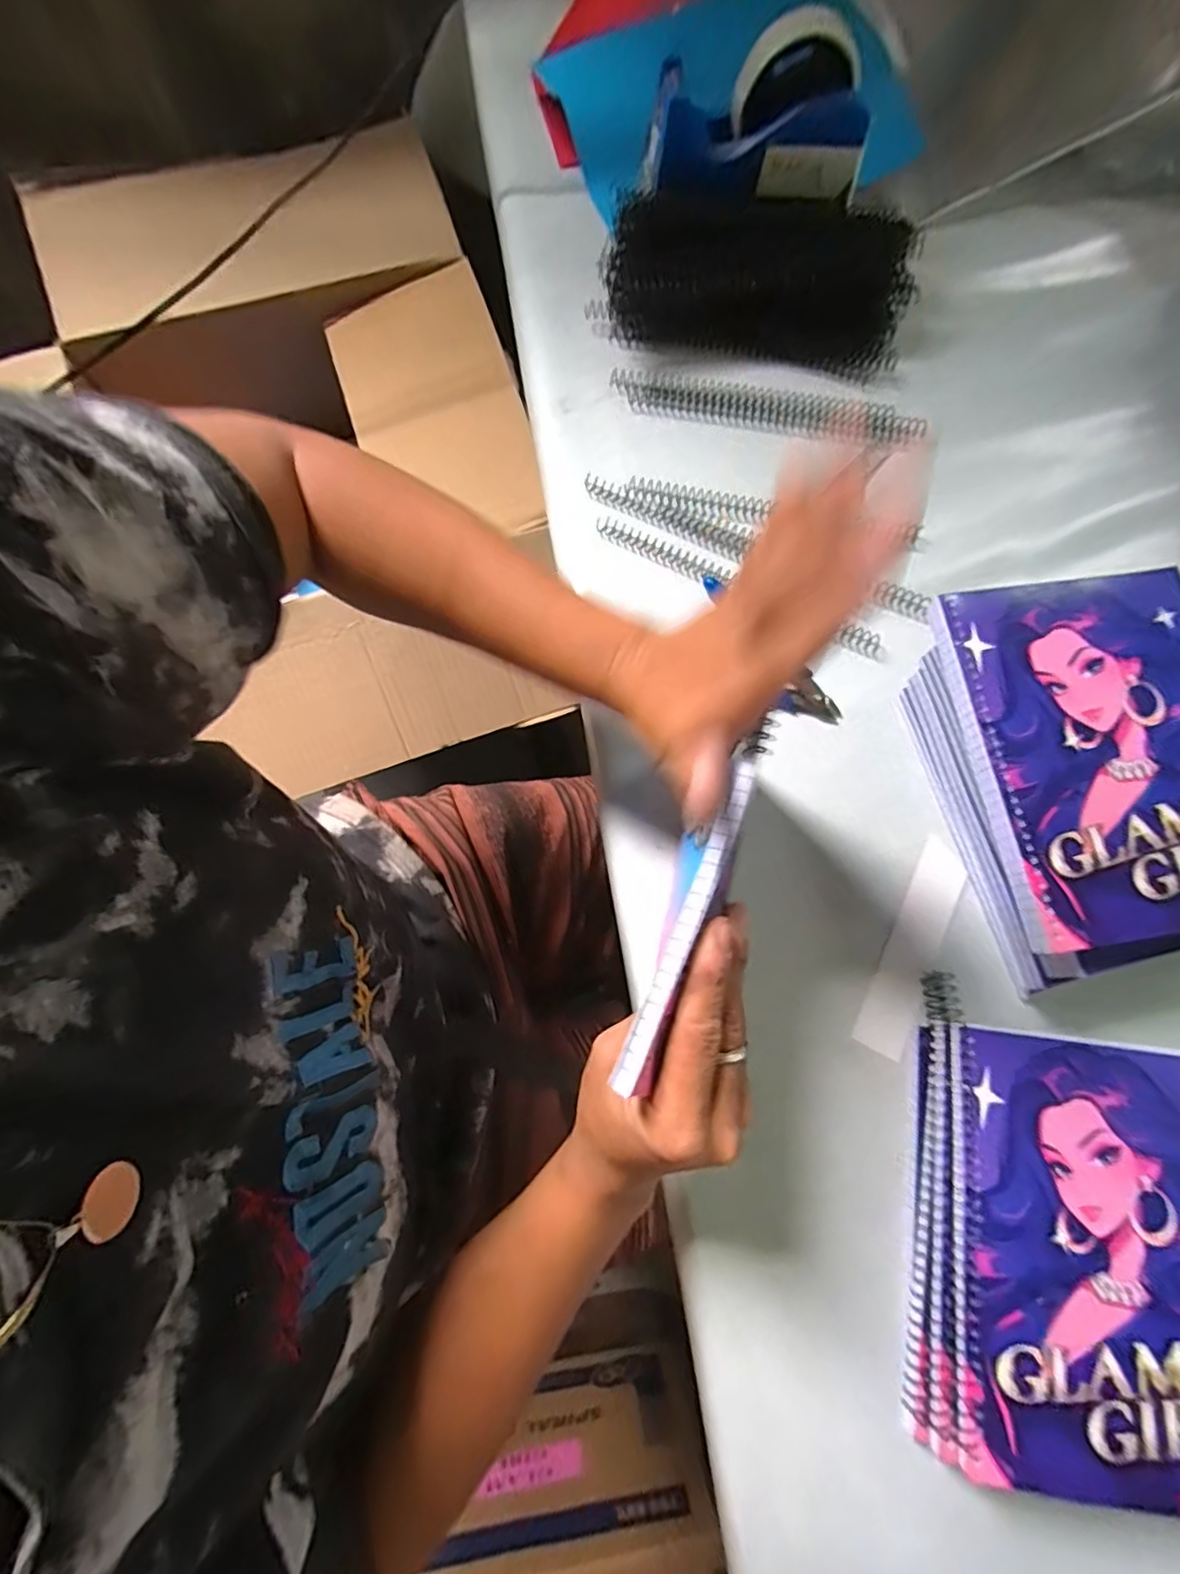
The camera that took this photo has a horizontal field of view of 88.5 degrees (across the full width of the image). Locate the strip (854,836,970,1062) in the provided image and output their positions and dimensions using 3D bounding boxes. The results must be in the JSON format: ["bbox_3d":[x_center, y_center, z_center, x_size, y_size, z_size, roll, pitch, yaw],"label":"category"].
[{"bbox_3d":[0.196,0.096,0.366,0.031,0.005,0.130,24,78,8],"label":"strip"}]

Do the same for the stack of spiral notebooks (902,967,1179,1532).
[{"bbox_3d":[0.260,0.240,0.315,0.177,0.043,0.235,10,76,1],"label":"stack of spiral notebooks"}]

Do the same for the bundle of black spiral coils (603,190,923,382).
[{"bbox_3d":[0.126,-0.377,0.450,0.222,0.053,0.098,9,76,1],"label":"bundle of black spiral coils"}]

